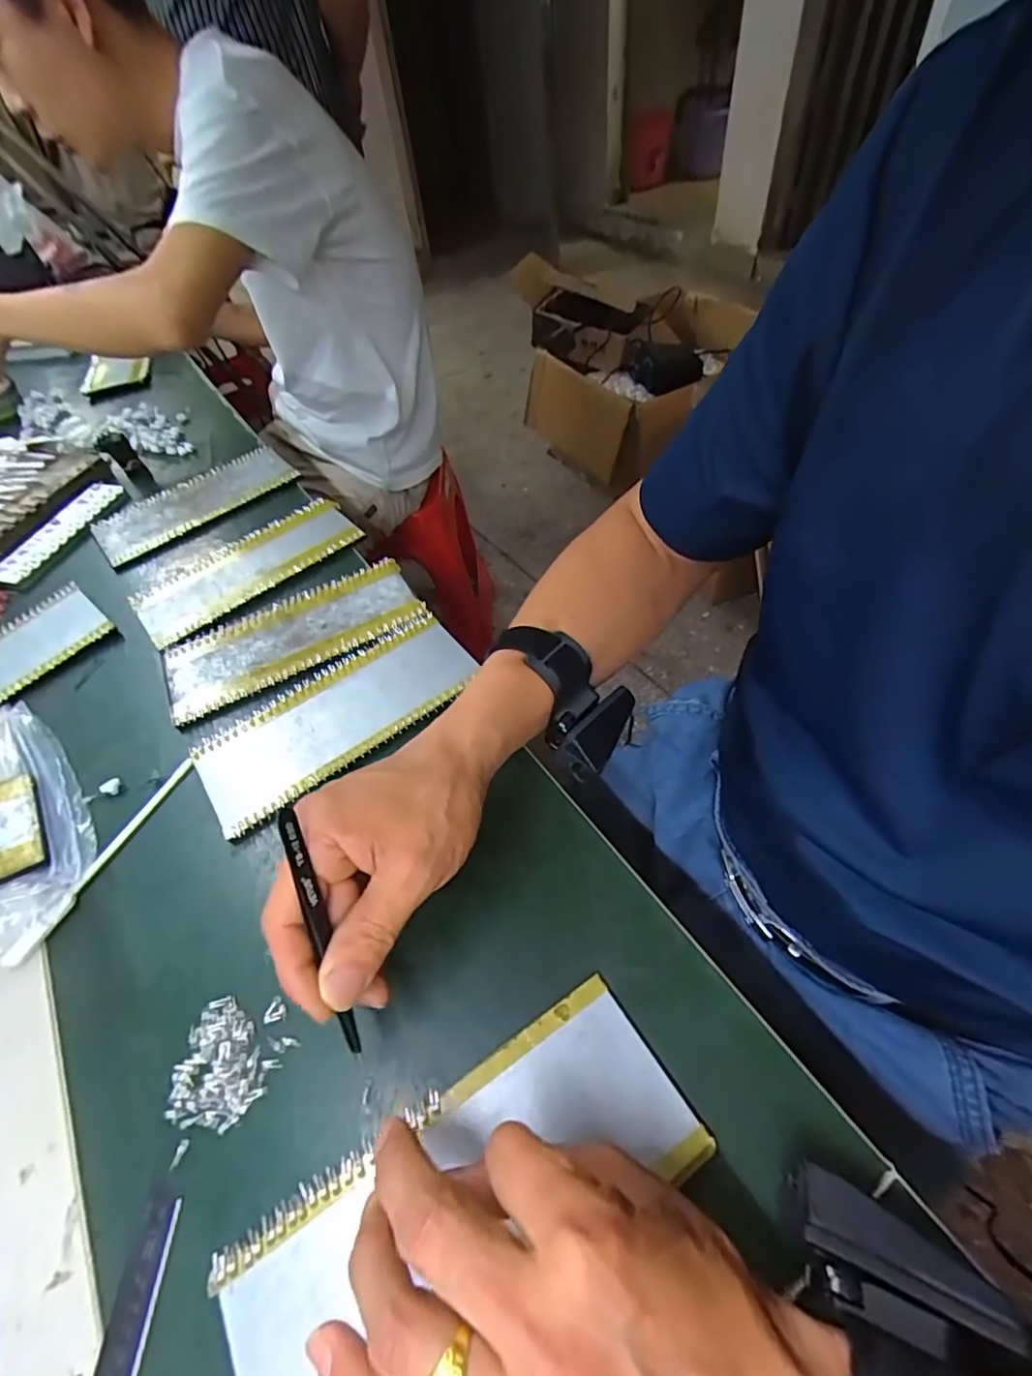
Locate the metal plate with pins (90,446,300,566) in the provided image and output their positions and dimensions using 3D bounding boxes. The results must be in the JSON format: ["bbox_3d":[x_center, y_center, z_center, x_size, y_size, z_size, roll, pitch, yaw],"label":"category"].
[{"bbox_3d":[-0.331,-0.196,0.589,0.195,0.011,0.088,-32,57,-17],"label":"metal plate with pins"}]

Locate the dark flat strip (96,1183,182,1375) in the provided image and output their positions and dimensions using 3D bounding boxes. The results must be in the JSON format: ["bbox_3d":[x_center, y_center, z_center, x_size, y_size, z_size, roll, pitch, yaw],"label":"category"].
[{"bbox_3d":[-0.158,0.265,0.229,0.017,0.004,0.095,-3,54,3],"label":"dark flat strip"}]

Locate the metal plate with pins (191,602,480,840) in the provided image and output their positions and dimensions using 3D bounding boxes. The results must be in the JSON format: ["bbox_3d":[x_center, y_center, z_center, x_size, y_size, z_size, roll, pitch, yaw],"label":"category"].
[{"bbox_3d":[-0.125,0.017,0.407,0.195,0.009,0.085,-33,58,-18],"label":"metal plate with pins"}]

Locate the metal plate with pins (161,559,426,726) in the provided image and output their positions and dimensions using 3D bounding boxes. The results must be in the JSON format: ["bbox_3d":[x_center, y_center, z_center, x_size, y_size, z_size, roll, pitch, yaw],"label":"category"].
[{"bbox_3d":[-0.180,-0.045,0.461,0.199,0.012,0.085,-26,56,-13],"label":"metal plate with pins"}]

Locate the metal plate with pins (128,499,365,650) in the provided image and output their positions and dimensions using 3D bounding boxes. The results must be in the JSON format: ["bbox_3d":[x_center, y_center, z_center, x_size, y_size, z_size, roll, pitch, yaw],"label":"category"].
[{"bbox_3d":[-0.241,-0.111,0.515,0.196,0.008,0.081,-34,58,-18],"label":"metal plate with pins"}]

